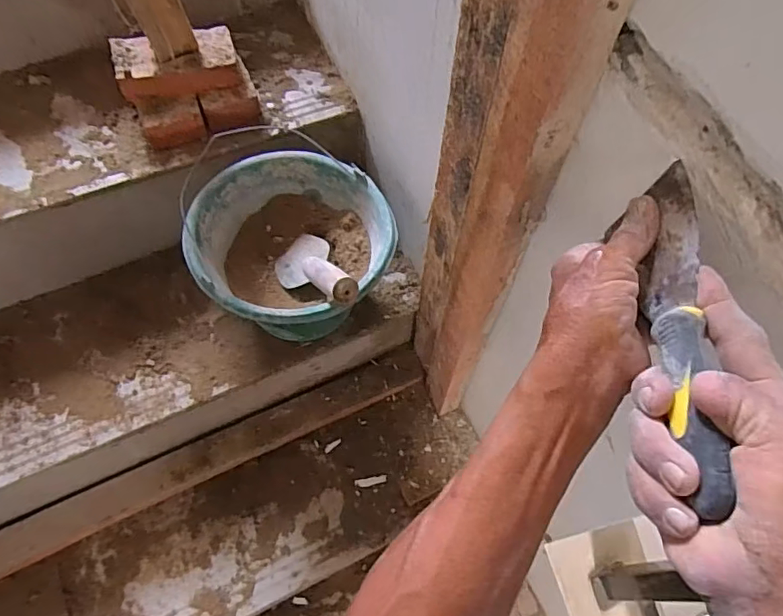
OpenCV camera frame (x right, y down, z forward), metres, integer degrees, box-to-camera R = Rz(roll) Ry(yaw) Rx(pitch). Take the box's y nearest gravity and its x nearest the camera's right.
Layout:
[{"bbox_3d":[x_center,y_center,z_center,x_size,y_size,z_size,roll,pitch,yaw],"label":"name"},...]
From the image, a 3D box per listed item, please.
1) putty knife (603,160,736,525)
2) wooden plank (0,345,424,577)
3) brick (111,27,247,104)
[{"bbox_3d":[0.156,0.009,0.287,0.015,0.047,0.197,9,59,3],"label":"putty knife"},{"bbox_3d":[-0.286,0.242,0.862,0.736,0.054,0.067,-23,65,-14],"label":"wooden plank"},{"bbox_3d":[-0.295,-0.338,0.727,0.156,0.041,0.084,-14,63,-9],"label":"brick"}]

